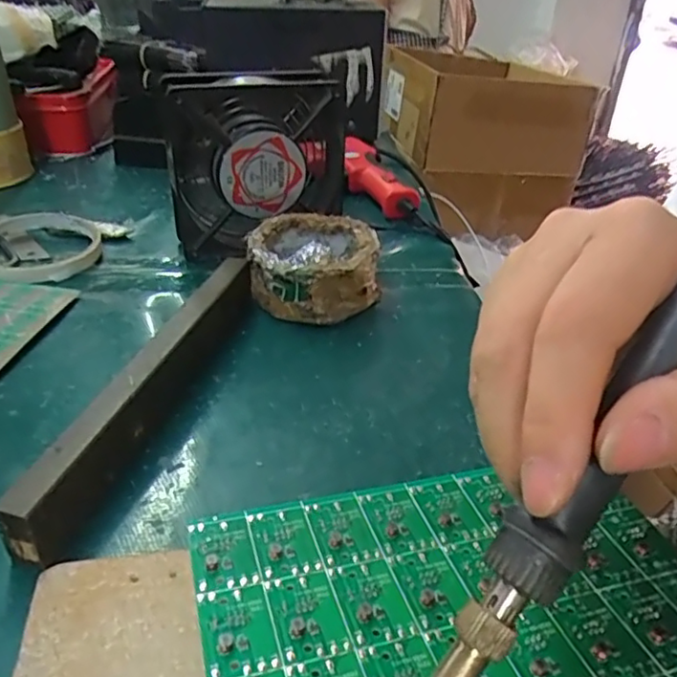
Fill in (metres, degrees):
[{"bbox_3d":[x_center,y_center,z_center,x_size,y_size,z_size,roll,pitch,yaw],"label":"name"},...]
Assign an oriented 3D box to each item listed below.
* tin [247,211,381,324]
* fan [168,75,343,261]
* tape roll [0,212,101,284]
[{"bbox_3d":[-0.016,-0.047,0.405,0.081,0.045,0.085,2,32,-1],"label":"tin"},{"bbox_3d":[-0.061,-0.125,0.449,0.123,0.121,0.051,-12,35,-22],"label":"fan"},{"bbox_3d":[-0.218,-0.068,0.441,0.084,0.016,0.096,-17,37,-28],"label":"tape roll"}]

